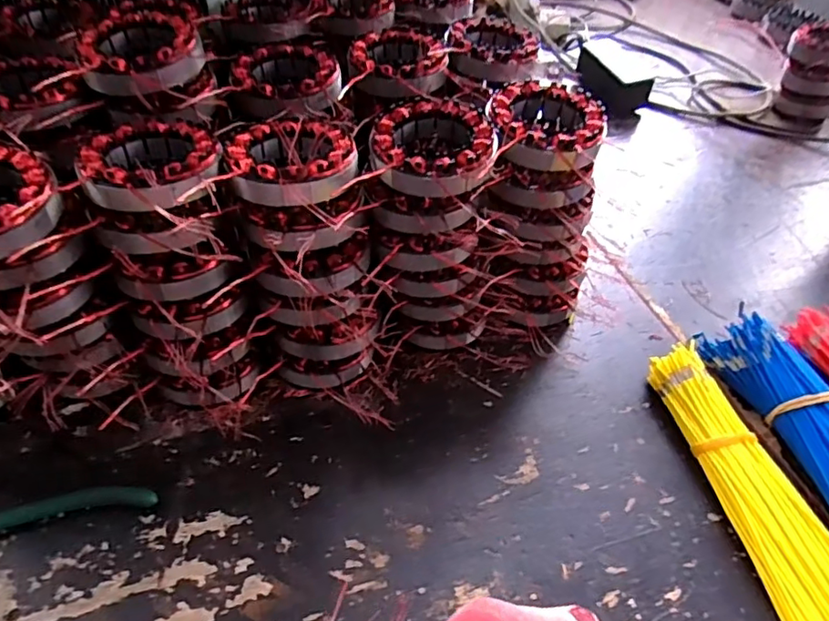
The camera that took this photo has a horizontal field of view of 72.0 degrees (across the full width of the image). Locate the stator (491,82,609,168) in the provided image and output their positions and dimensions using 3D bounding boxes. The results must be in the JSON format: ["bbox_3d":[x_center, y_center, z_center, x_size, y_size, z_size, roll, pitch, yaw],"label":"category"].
[{"bbox_3d":[0.098,-0.141,0.427,0.083,0.027,0.091,9,47,2],"label":"stator"}]

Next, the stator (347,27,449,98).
[{"bbox_3d":[-0.015,-0.222,0.508,0.084,0.033,0.090,3,47,-4],"label":"stator"}]

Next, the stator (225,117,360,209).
[{"bbox_3d":[-0.081,-0.099,0.385,0.083,0.026,0.090,-6,48,-12],"label":"stator"}]

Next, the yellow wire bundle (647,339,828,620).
[{"bbox_3d":[0.253,0.131,0.411,0.072,0.031,0.238,-4,48,-10],"label":"yellow wire bundle"}]

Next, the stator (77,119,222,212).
[{"bbox_3d":[-0.172,-0.096,0.374,0.083,0.028,0.082,3,47,-3],"label":"stator"}]

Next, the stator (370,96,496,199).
[{"bbox_3d":[0.014,-0.116,0.406,0.086,0.033,0.086,9,47,3],"label":"stator"}]

